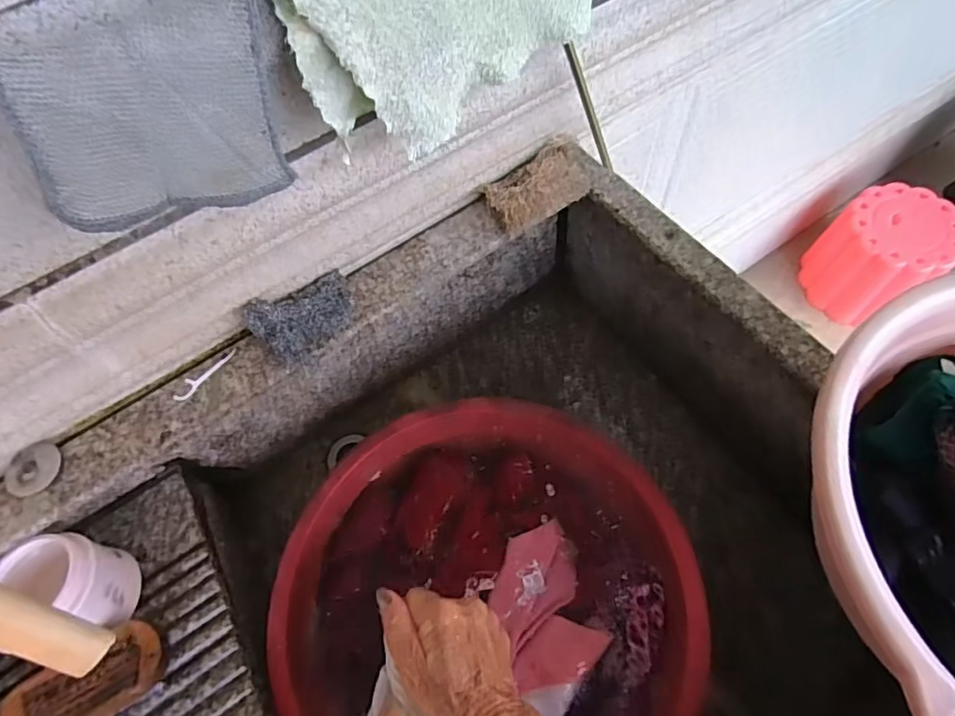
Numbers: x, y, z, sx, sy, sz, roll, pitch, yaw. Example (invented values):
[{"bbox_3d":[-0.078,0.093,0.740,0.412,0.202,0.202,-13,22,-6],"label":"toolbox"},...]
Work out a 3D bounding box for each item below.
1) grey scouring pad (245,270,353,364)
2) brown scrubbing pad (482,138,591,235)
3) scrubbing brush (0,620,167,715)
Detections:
[{"bbox_3d":[-0.159,-0.035,0.522,0.093,0.013,0.063,-25,99,-22],"label":"grey scouring pad"},{"bbox_3d":[0.065,-0.178,0.574,0.113,0.032,0.055,-32,65,-12],"label":"brown scrubbing pad"},{"bbox_3d":[-0.324,0.275,0.464,0.132,0.035,0.061,-30,65,-11],"label":"scrubbing brush"}]

